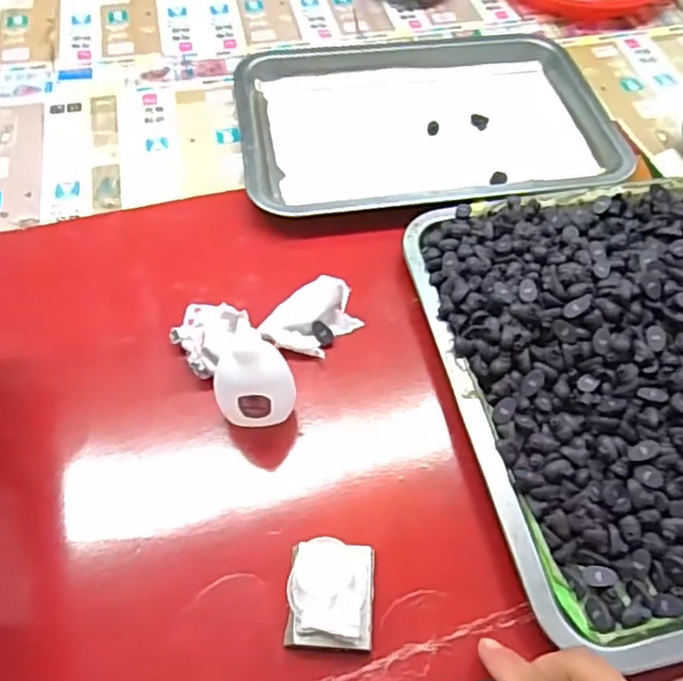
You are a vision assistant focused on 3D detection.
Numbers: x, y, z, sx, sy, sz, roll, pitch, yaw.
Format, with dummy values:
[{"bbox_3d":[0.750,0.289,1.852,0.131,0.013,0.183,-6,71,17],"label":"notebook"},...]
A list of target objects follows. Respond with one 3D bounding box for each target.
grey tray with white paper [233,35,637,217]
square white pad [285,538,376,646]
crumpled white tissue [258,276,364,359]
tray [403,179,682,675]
[{"bbox_3d":[0.071,-0.199,0.545,0.310,0.023,0.235,-7,57,-6],"label":"grey tray with white paper"},{"bbox_3d":[-0.005,0.129,0.320,0.042,0.021,0.050,3,56,1],"label":"square white pad"},{"bbox_3d":[-0.019,-0.013,0.417,0.042,0.026,0.059,38,63,21],"label":"crumpled white tissue"},{"bbox_3d":[0.197,0.014,0.387,0.252,0.046,0.299,-10,57,-8],"label":"tray"}]

